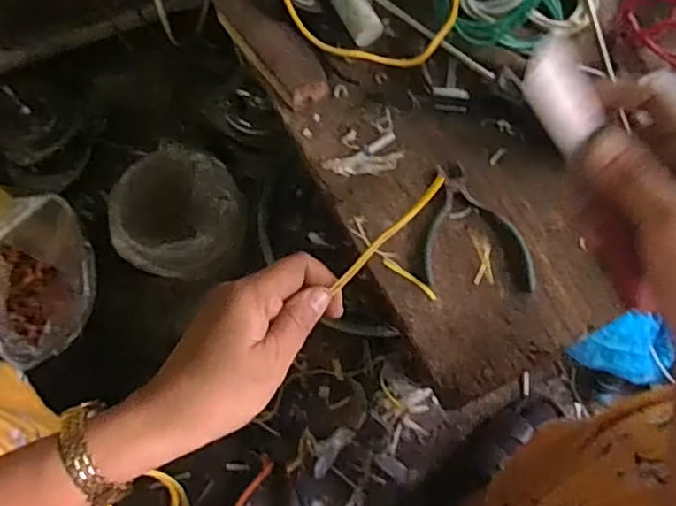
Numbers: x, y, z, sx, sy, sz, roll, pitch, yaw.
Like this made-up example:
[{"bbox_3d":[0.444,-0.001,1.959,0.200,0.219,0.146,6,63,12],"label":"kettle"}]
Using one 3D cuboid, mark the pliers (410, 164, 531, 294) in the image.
[{"bbox_3d":[0.117,-0.023,0.523,0.098,0.012,0.105,1,76,2],"label":"pliers"}]

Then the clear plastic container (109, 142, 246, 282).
[{"bbox_3d":[-0.184,-0.044,0.719,0.159,0.105,0.145,0,75,1],"label":"clear plastic container"}]

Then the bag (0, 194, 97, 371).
[{"bbox_3d":[-0.345,0.041,0.718,0.140,0.169,0.169,-12,76,-2],"label":"bag"}]

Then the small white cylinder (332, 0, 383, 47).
[{"bbox_3d":[0.017,-0.223,0.566,0.028,0.029,0.061,-31,77,-7],"label":"small white cylinder"}]

